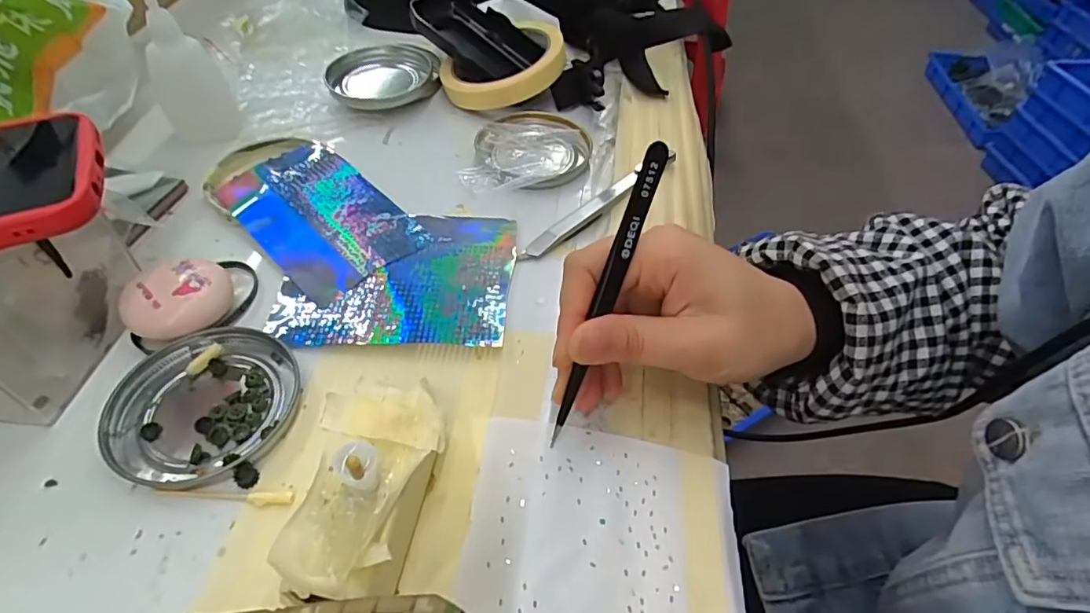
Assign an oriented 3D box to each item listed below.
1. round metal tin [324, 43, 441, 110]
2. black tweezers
[{"bbox_3d":[-0.125,-0.176,0.436,0.084,0.024,0.065,-8,48,-9],"label":"round metal tin"},{"bbox_3d":[0.025,-0.002,0.236,0.008,0.132,0.008,22,14,14],"label":"black tweezers"}]

